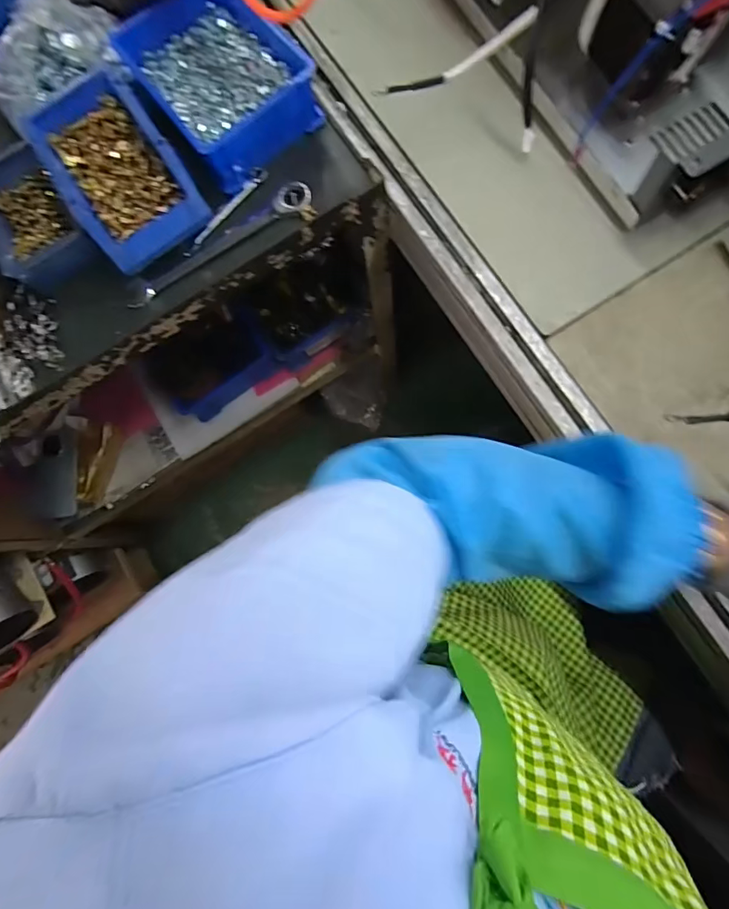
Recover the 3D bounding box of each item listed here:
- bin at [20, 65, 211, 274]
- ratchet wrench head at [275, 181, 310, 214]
[{"bbox_3d":[-0.262,-0.302,0.489,0.117,0.068,0.185,-34,79,0],"label":"bin"},{"bbox_3d":[-0.080,-0.281,0.501,0.040,0.012,0.032,-1,80,6],"label":"ratchet wrench head"}]

